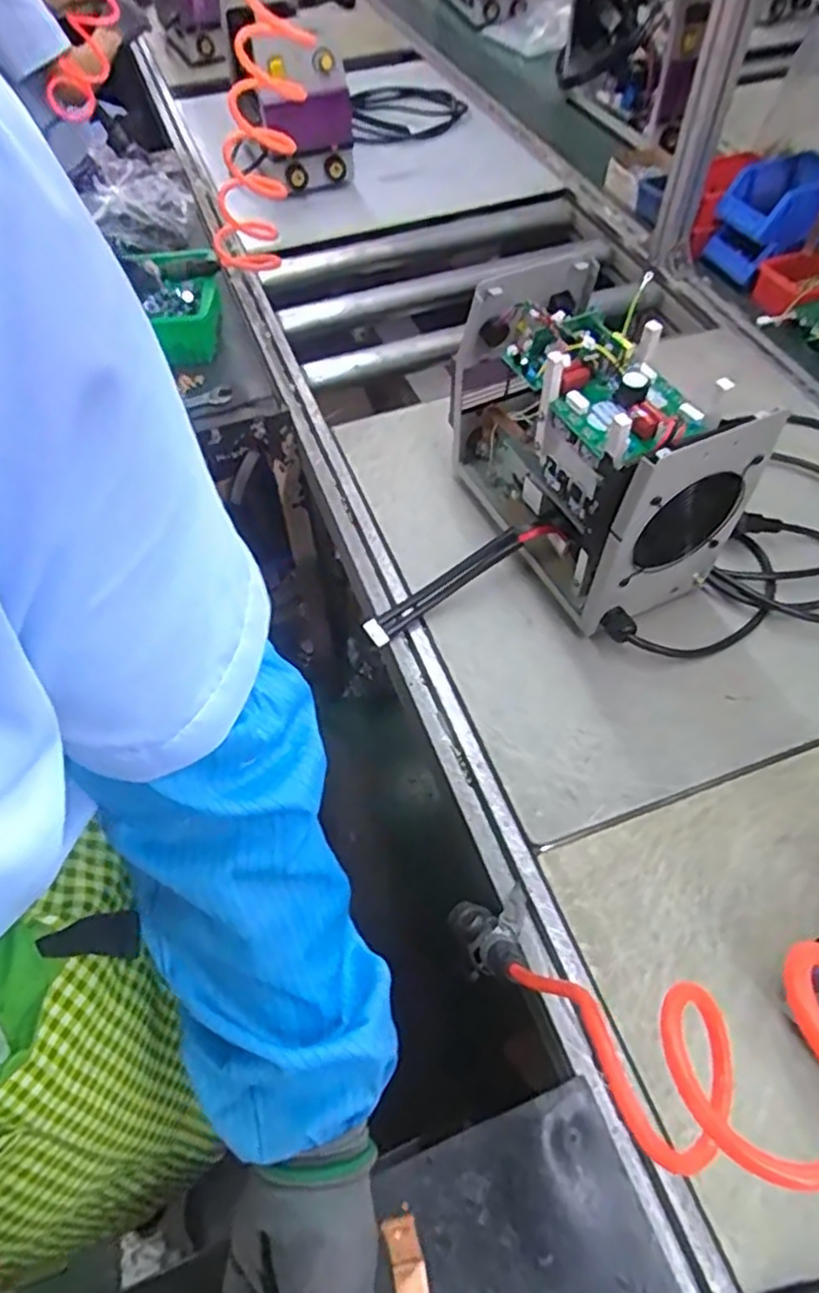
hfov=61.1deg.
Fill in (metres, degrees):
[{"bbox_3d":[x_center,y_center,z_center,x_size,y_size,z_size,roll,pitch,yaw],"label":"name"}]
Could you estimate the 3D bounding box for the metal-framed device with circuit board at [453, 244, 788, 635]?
[{"bbox_3d":[0.174,-0.205,0.714,0.152,0.226,0.337,-20,58,-12],"label":"metal-framed device with circuit board"}]

